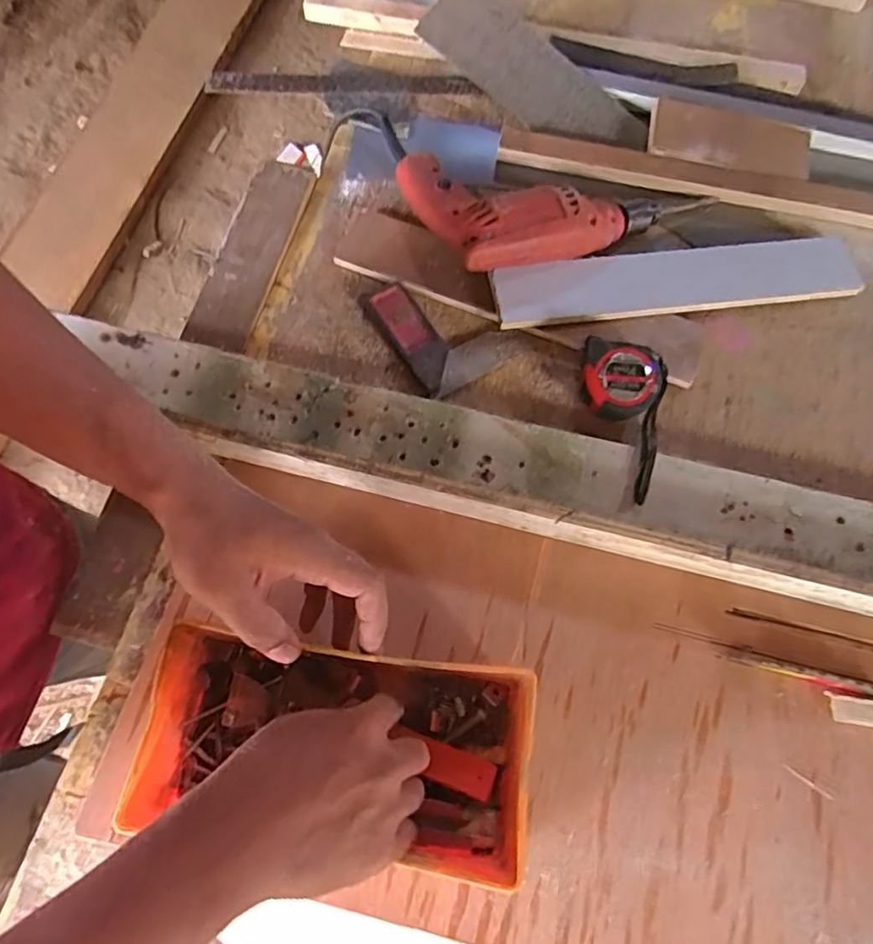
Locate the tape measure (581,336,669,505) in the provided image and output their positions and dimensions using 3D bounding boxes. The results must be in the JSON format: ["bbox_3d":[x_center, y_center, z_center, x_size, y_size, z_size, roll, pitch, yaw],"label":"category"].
[{"bbox_3d":[0.158,-0.047,0.526,0.075,0.035,0.141,11,69,3],"label":"tape measure"}]

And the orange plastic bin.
[{"bbox_3d":[-0.065,0.176,0.402,0.233,0.084,0.115,11,69,1],"label":"orange plastic bin"}]

